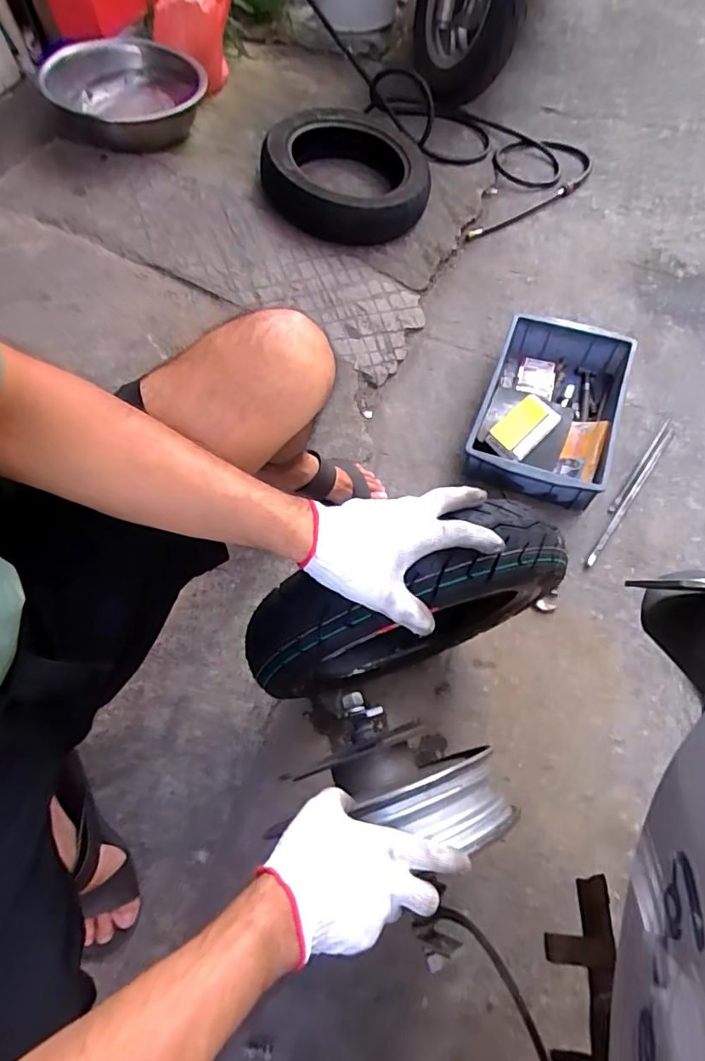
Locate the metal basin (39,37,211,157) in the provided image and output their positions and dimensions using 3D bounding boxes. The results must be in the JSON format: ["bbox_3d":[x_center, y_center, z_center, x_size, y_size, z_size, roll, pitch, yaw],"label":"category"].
[{"bbox_3d":[-0.527,-1.027,1.274,0.336,0.117,0.336,-1,60,3],"label":"metal basin"}]

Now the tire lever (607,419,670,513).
[{"bbox_3d":[0.532,-0.125,0.987,0.011,0.010,0.255,33,67,20],"label":"tire lever"}]

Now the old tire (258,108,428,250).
[{"bbox_3d":[-0.018,-0.820,1.250,0.368,0.140,0.333,-2,62,-3],"label":"old tire"}]

